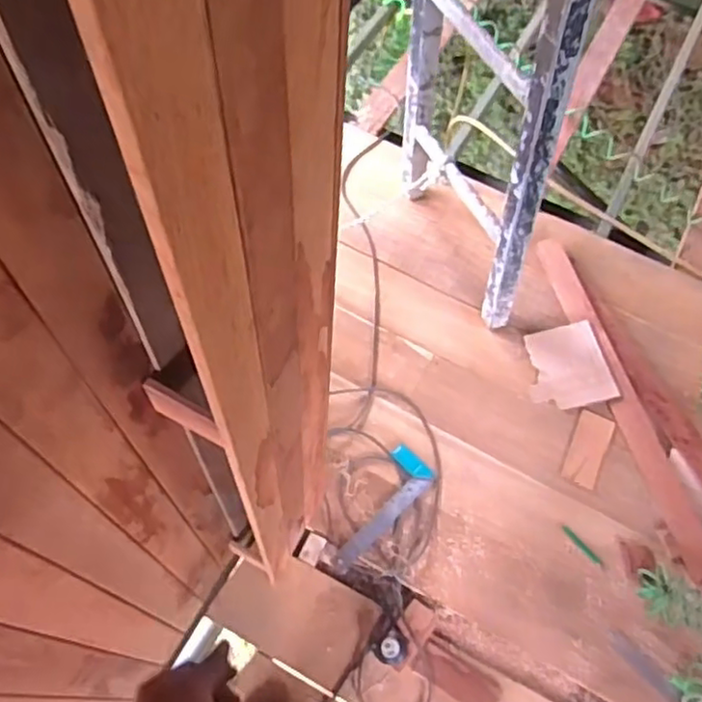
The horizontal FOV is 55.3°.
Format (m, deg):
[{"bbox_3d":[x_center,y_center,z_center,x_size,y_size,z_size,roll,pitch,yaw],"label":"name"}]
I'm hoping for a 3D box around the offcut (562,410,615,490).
[{"bbox_3d":[0.568,0.234,1.600,0.082,0.008,0.183,22,65,8],"label":"offcut"}]

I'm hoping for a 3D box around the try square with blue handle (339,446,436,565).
[{"bbox_3d":[0.066,0.345,1.497,0.107,0.028,0.289,39,68,15],"label":"try square with blue handle"}]

